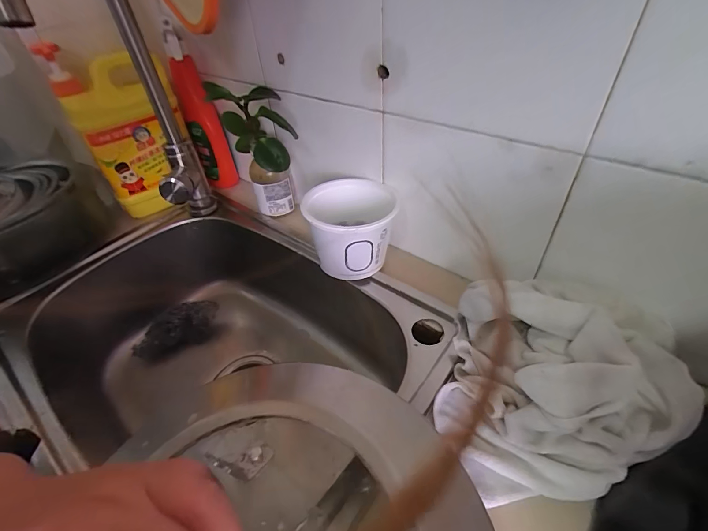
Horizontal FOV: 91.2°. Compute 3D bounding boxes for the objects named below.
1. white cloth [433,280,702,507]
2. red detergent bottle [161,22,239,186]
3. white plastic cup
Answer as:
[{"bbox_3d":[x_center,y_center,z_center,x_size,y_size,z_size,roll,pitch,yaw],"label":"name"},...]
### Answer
[{"bbox_3d":[0.158,0.078,0.305,0.193,0.075,0.197,-13,43,-9],"label":"white cloth"},{"bbox_3d":[-0.240,-0.235,0.550,0.048,0.240,0.068,-32,49,-27],"label":"red detergent bottle"},{"bbox_3d":[-0.003,-0.045,0.426,0.103,0.083,0.106,-4,42,0],"label":"white plastic cup"}]

